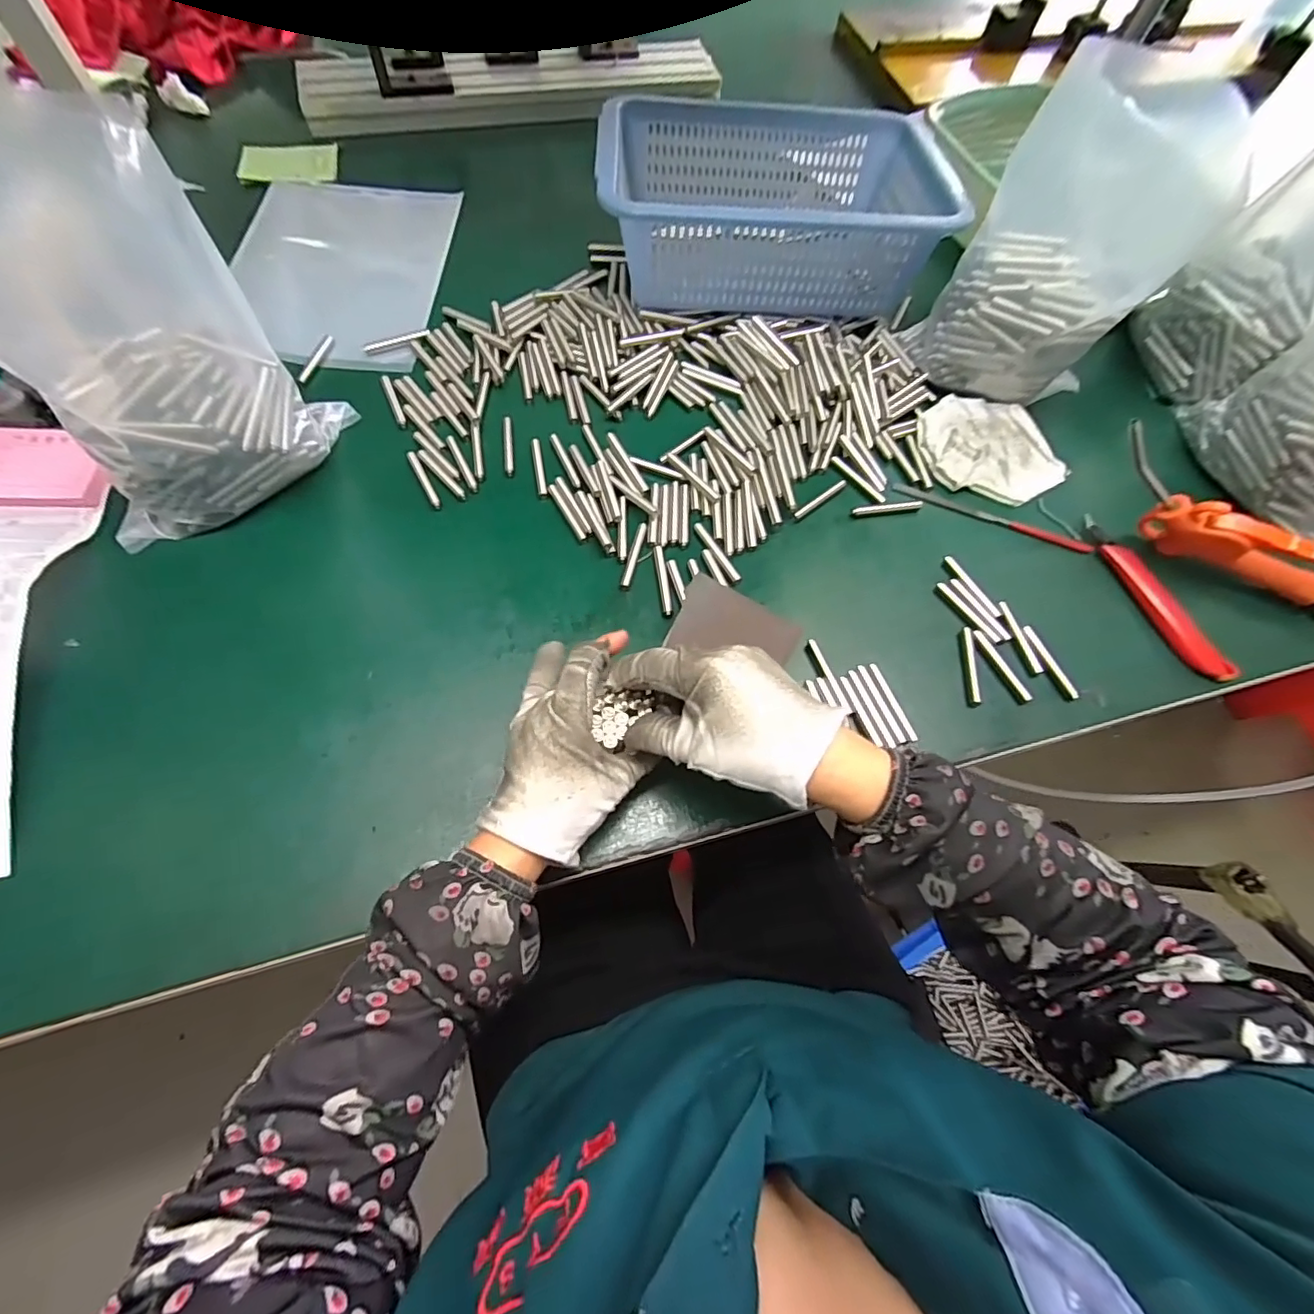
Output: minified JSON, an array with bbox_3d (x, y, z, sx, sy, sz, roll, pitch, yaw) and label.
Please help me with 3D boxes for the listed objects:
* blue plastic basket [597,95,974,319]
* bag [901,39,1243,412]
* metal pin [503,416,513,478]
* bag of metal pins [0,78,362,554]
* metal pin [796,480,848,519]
[{"bbox_3d":[0.103,-0.426,0.529,0.303,0.095,0.229,2,66,-3],"label":"blue plastic basket"},{"bbox_3d":[0.305,-0.302,0.430,0.141,0.212,0.069,35,69,12],"label":"bag"},{"bbox_3d":[-0.121,-0.172,0.457,0.008,0.004,0.061,-6,66,-6],"label":"metal pin"},{"bbox_3d":[-0.307,-0.188,0.335,0.100,0.218,0.164,21,66,6],"label":"bag of metal pins"},{"bbox_3d":[0.131,-0.126,0.450,0.057,0.005,0.006,-36,73,-17],"label":"metal pin"}]

